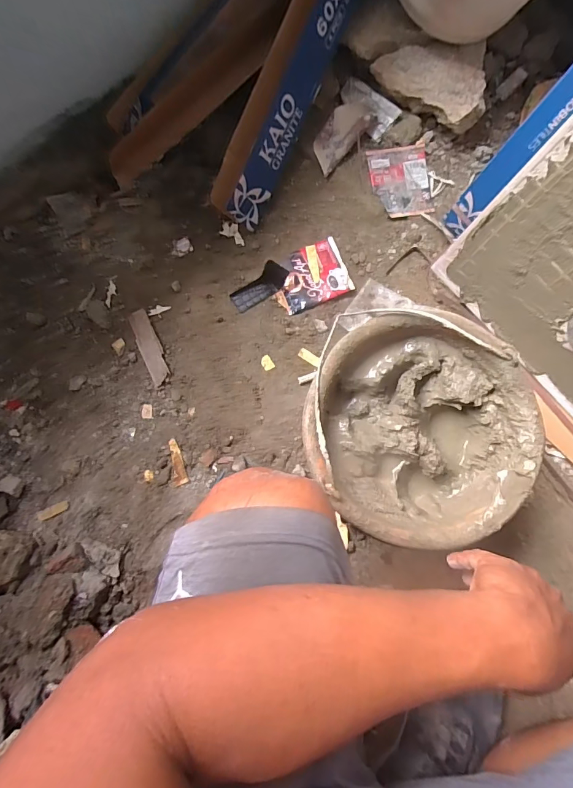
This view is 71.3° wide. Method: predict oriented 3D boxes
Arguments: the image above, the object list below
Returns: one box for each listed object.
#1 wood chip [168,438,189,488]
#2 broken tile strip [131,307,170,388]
[{"bbox_3d":[-0.168,0.105,0.611,0.022,0.008,0.070,-12,83,-1],"label":"wood chip"},{"bbox_3d":[-0.211,-0.073,0.617,0.032,0.010,0.116,-22,83,-2],"label":"broken tile strip"}]

